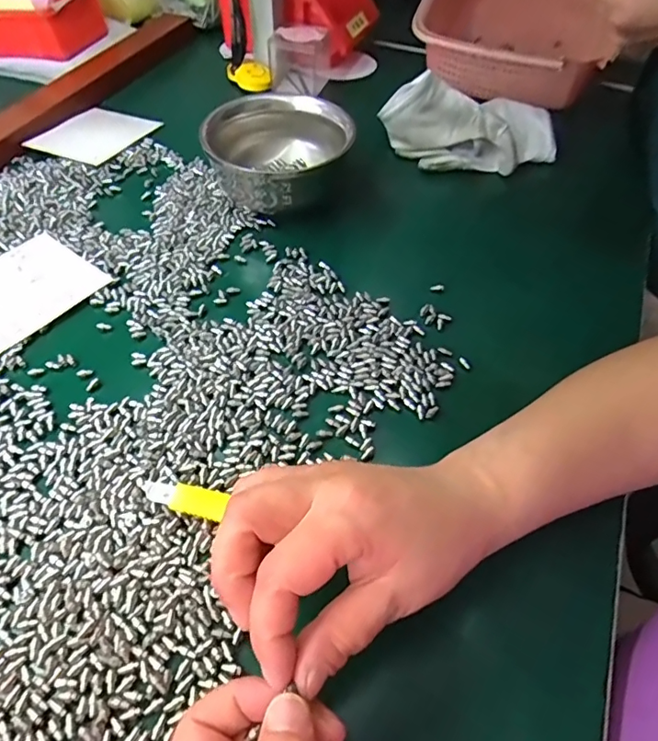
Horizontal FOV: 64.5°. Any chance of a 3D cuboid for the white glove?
[{"bbox_3d":[0.140,-0.242,0.512,0.171,0.062,0.084,-3,52,-4],"label":"white glove"}]

